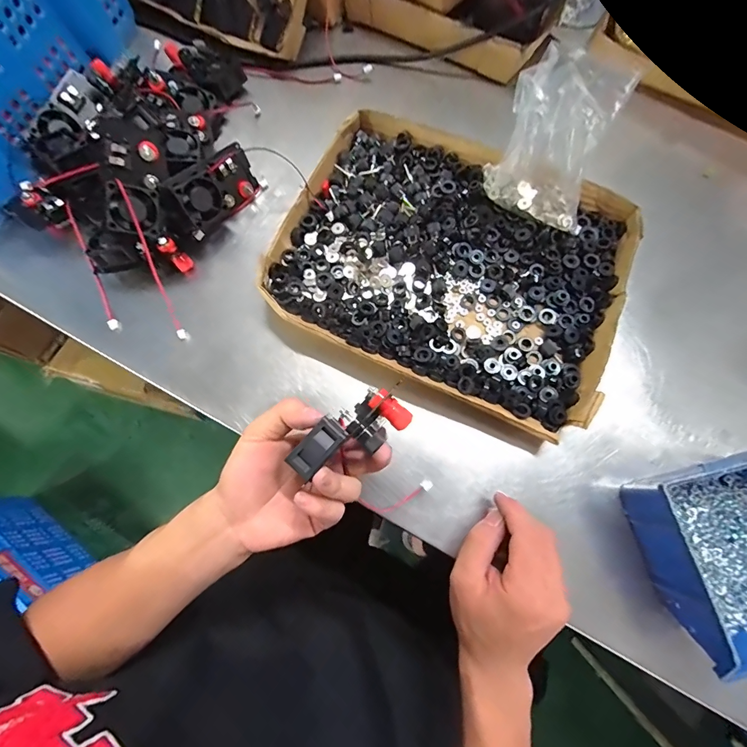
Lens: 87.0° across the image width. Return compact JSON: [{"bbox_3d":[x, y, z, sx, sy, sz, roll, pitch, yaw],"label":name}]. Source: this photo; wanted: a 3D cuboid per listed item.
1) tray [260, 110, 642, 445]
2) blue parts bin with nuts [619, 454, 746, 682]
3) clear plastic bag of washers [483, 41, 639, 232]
[{"bbox_3d":[0.075,-0.109,0.386,0.315,0.035,0.249,24,77,7],"label":"tray"},{"bbox_3d":[0.284,0.139,0.304,0.119,0.072,0.139,-14,75,-3],"label":"blue parts bin with nuts"},{"bbox_3d":[0.160,-0.199,0.346,0.105,0.120,0.057,32,78,9],"label":"clear plastic bag of washers"}]

